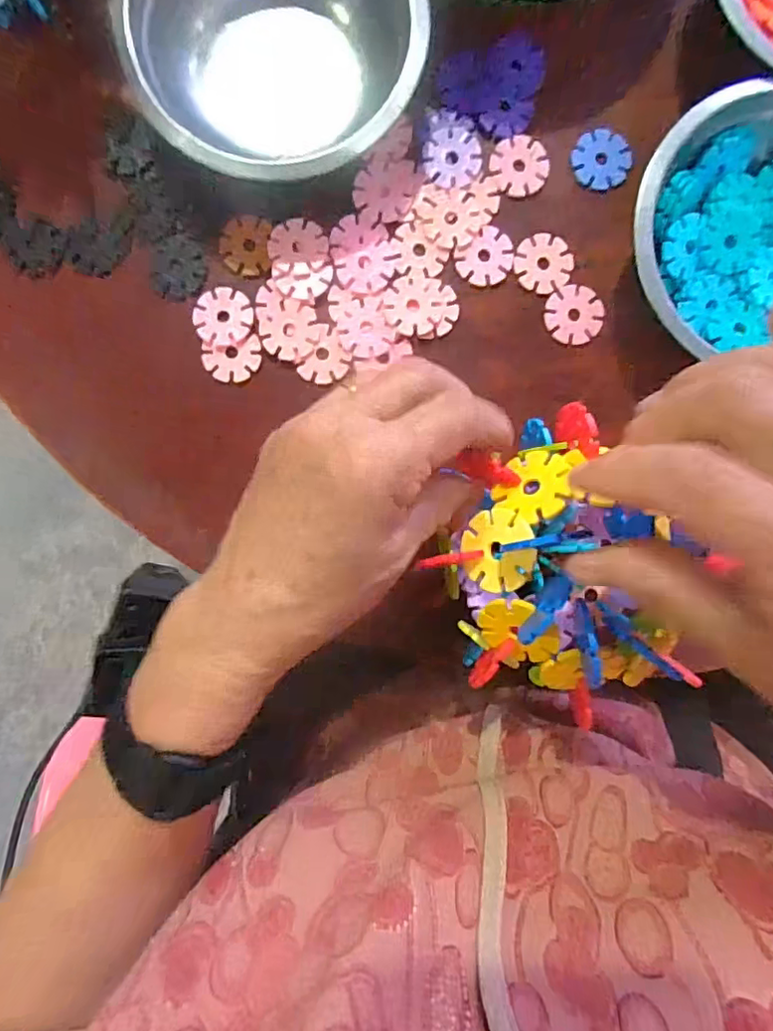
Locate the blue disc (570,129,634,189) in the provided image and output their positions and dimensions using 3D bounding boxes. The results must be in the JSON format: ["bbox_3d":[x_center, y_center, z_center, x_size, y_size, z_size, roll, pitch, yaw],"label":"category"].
[{"bbox_3d":[0.118,-0.195,0.314,0.030,0.004,0.031,0,92,-1],"label":"blue disc"}]

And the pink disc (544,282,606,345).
[{"bbox_3d":[0.104,-0.111,0.316,0.031,0.004,0.032,0,92,-1],"label":"pink disc"}]

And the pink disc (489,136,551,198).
[{"bbox_3d":[0.073,-0.191,0.312,0.032,0.004,0.030,0,92,-1],"label":"pink disc"}]

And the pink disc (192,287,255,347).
[{"bbox_3d":[-0.088,-0.108,0.310,0.031,0.005,0.031,0,92,-1],"label":"pink disc"}]

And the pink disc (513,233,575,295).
[{"bbox_3d":[0.086,-0.138,0.315,0.032,0.004,0.031,0,92,-1],"label":"pink disc"}]

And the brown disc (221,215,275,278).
[{"bbox_3d":[-0.076,-0.146,0.311,0.029,0.004,0.033,2,92,-1],"label":"brown disc"}]

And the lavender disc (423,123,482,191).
[{"bbox_3d":[0.036,-0.195,0.310,0.031,0.004,0.033,0,94,1],"label":"lavender disc"}]

